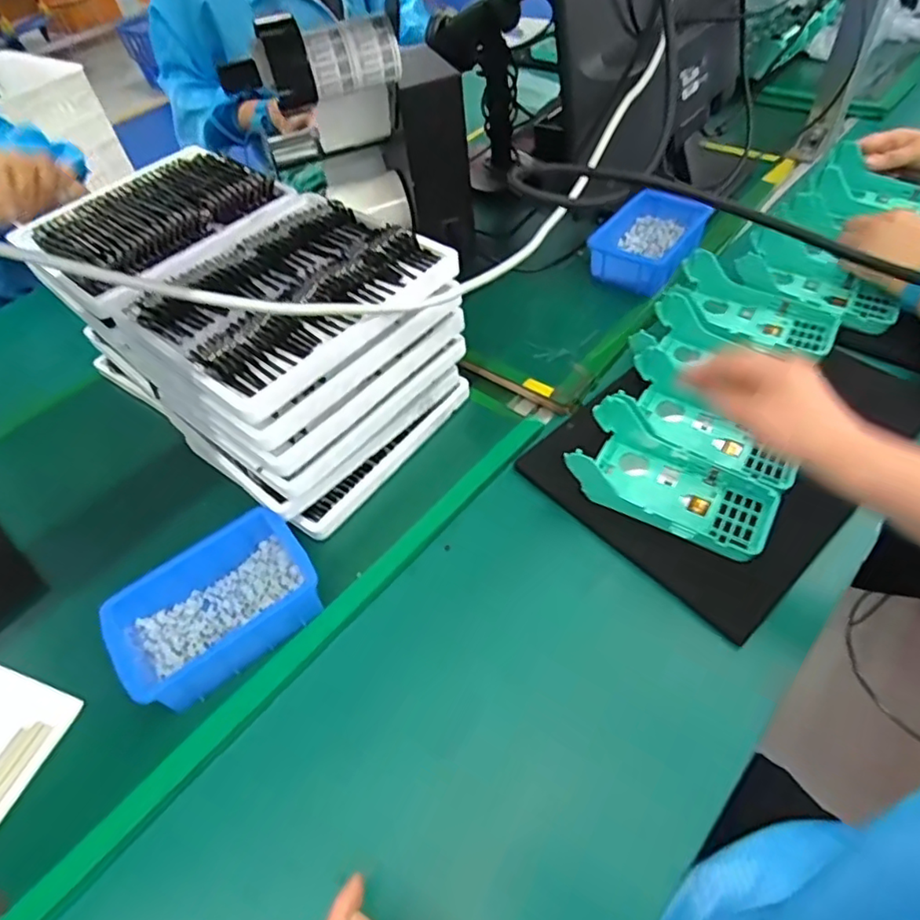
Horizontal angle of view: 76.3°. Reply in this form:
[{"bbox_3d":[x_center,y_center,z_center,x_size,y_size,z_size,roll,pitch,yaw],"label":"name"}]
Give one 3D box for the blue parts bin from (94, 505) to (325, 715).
[{"bbox_3d":[-0.191,0.118,0.467,0.150,0.053,0.101,-34,55,-20],"label":"blue parts bin"}]

